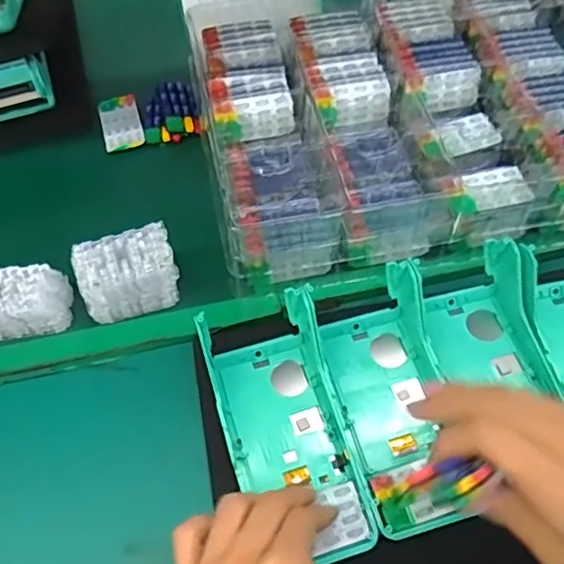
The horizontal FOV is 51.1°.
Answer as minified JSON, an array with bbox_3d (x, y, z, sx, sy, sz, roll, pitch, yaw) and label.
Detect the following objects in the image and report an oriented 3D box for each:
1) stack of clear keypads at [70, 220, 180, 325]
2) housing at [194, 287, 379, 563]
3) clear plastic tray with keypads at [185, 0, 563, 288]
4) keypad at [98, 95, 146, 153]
[{"bbox_3d":[-0.112,-0.001,0.440,0.067,0.068,0.035,-17,58,-9],"label":"stack of clear keypads"},{"bbox_3d":[0.000,0.093,0.393,0.077,0.032,0.175,-15,58,-8],"label":"housing"},{"bbox_3d":[0.092,-0.169,0.529,0.346,0.077,0.322,-10,57,-5],"label":"clear plastic tray with keypads"},{"bbox_3d":[-0.153,-0.151,0.560,0.037,0.010,0.062,-15,58,-8],"label":"keypad"}]

